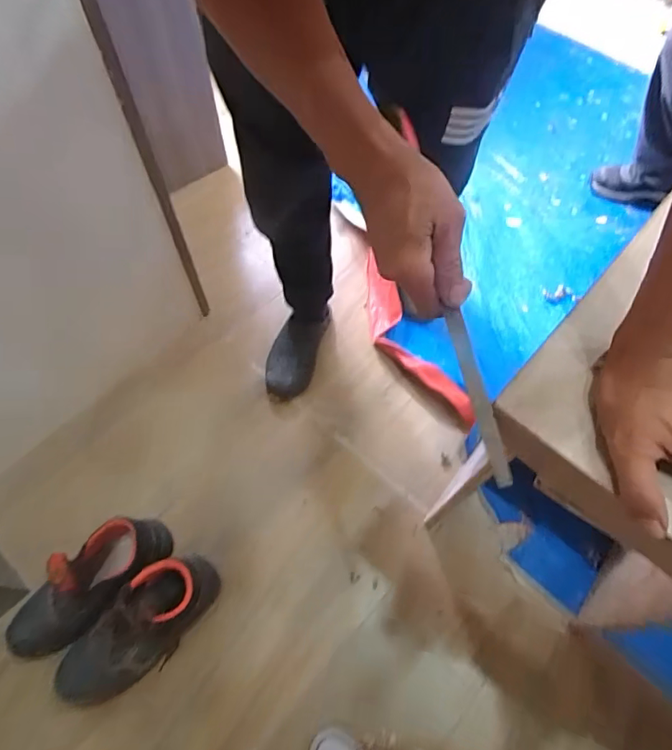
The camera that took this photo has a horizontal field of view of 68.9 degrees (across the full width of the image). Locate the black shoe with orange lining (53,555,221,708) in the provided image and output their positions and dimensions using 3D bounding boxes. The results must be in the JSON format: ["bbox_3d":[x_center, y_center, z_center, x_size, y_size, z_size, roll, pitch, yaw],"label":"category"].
[{"bbox_3d":[-0.314,0.402,0.775,0.281,0.127,0.113,-40,69,-19],"label":"black shoe with orange lining"}]

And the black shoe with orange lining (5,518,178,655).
[{"bbox_3d":[-0.406,0.350,0.802,0.292,0.117,0.113,-34,67,-17],"label":"black shoe with orange lining"}]

